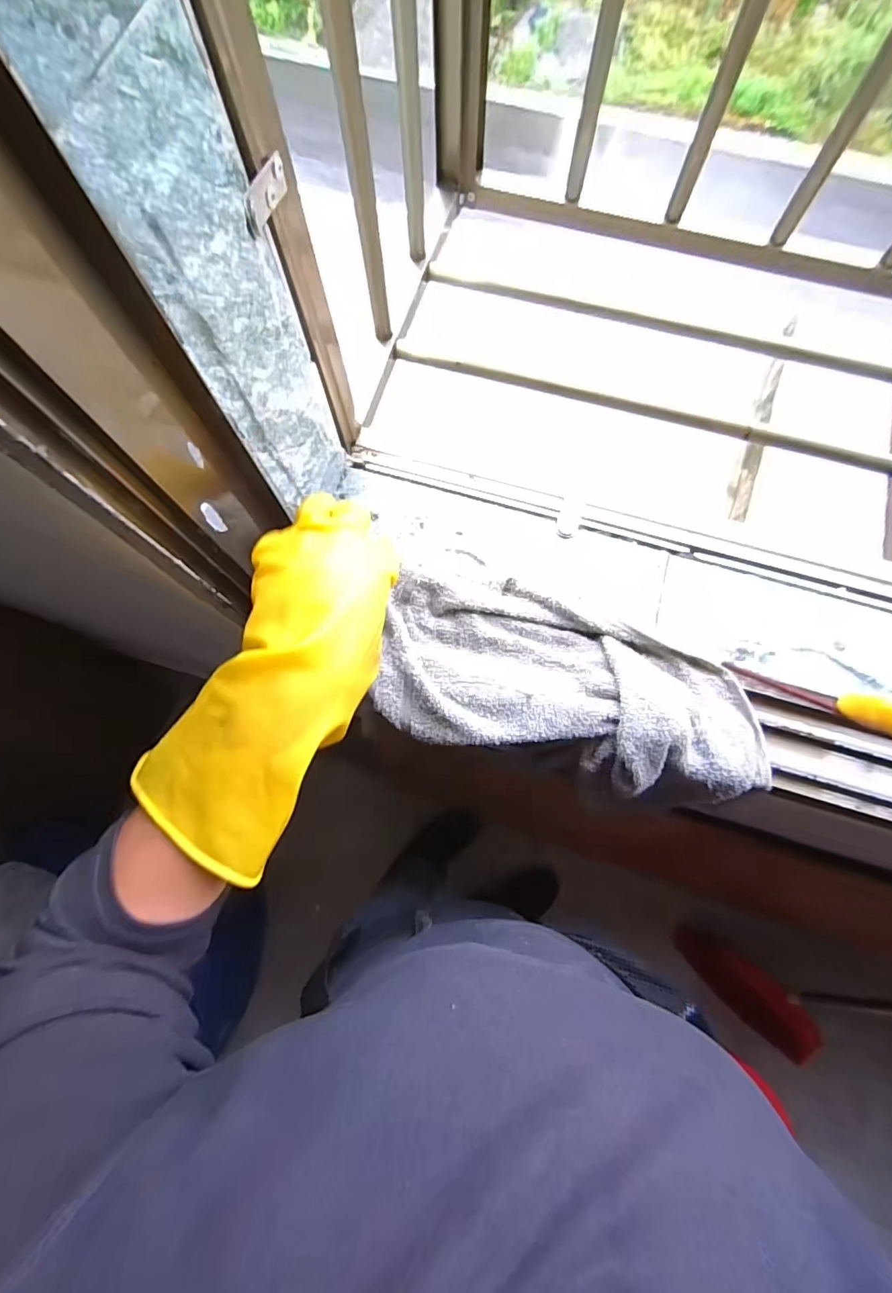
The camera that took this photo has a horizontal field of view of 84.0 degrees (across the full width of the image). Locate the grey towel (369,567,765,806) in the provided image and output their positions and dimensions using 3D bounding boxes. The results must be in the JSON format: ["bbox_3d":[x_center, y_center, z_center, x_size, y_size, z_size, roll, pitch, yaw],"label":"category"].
[{"bbox_3d":[0.083,0.025,0.372,0.281,0.046,0.136,17,76,7],"label":"grey towel"}]

